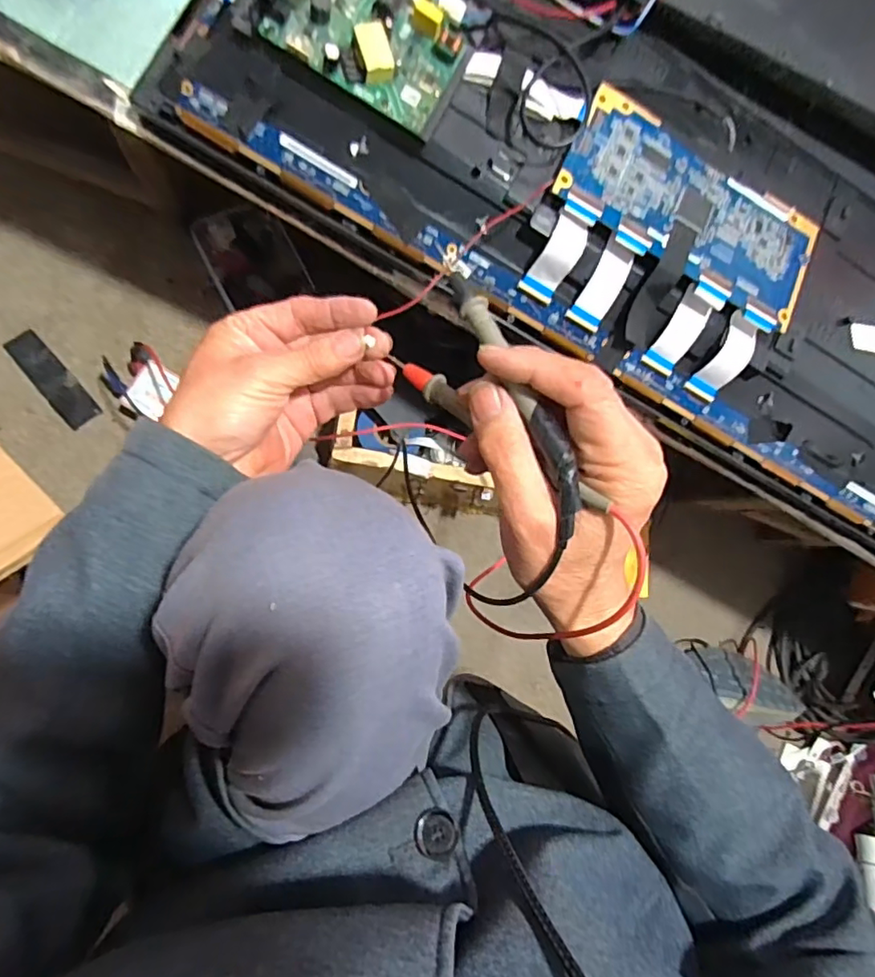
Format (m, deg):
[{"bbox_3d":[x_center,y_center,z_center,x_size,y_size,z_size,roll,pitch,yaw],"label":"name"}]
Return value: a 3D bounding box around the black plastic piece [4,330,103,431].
[{"bbox_3d":[-0.418,-0.118,0.623,0.036,0.004,0.111,-37,99,-8],"label":"black plastic piece"}]

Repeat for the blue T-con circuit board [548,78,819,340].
[{"bbox_3d":[0.182,-0.196,0.407,0.195,0.004,0.102,28,78,-8],"label":"blue T-con circuit board"}]

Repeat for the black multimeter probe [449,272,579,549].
[{"bbox_3d":[0.037,-0.040,0.257,0.020,0.021,0.131,-24,78,-8],"label":"black multimeter probe"}]

